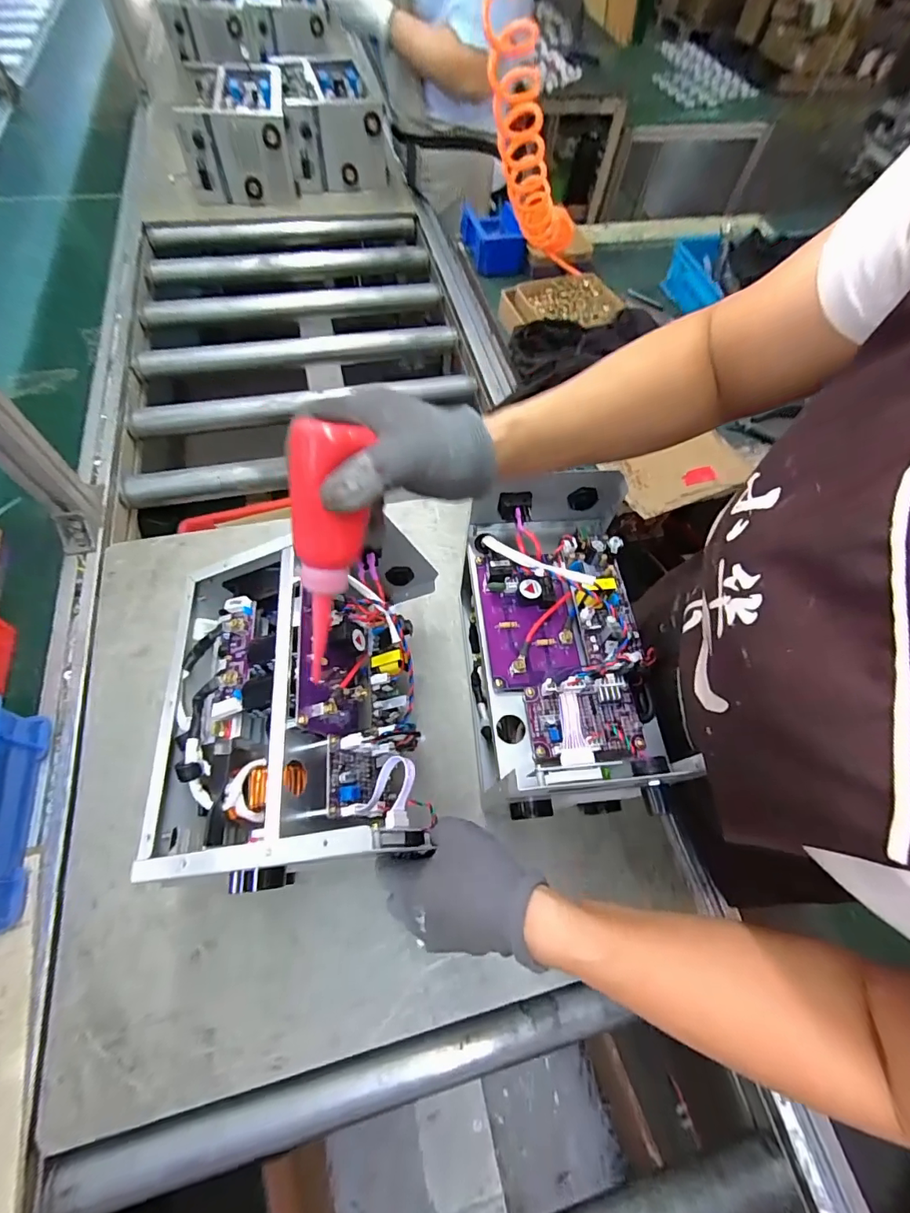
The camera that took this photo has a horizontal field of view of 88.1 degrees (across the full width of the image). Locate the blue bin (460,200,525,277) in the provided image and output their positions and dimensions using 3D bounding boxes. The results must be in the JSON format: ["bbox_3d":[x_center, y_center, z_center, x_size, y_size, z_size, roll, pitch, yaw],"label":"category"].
[{"bbox_3d":[0.078,-0.755,0.974,0.118,0.078,0.161,-3,63,-5],"label":"blue bin"}]

